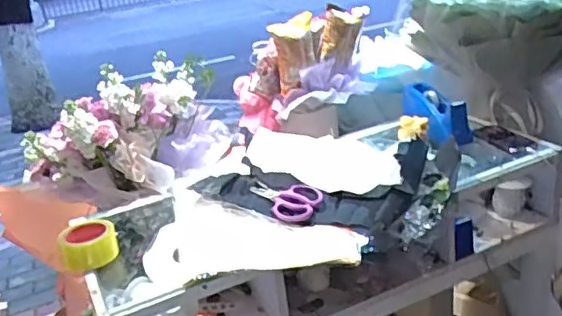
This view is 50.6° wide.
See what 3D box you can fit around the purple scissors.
[{"bbox_3d":[0.004,0.085,1.144,0.145,0.015,0.092,-2,45,21],"label":"purple scissors"}]

